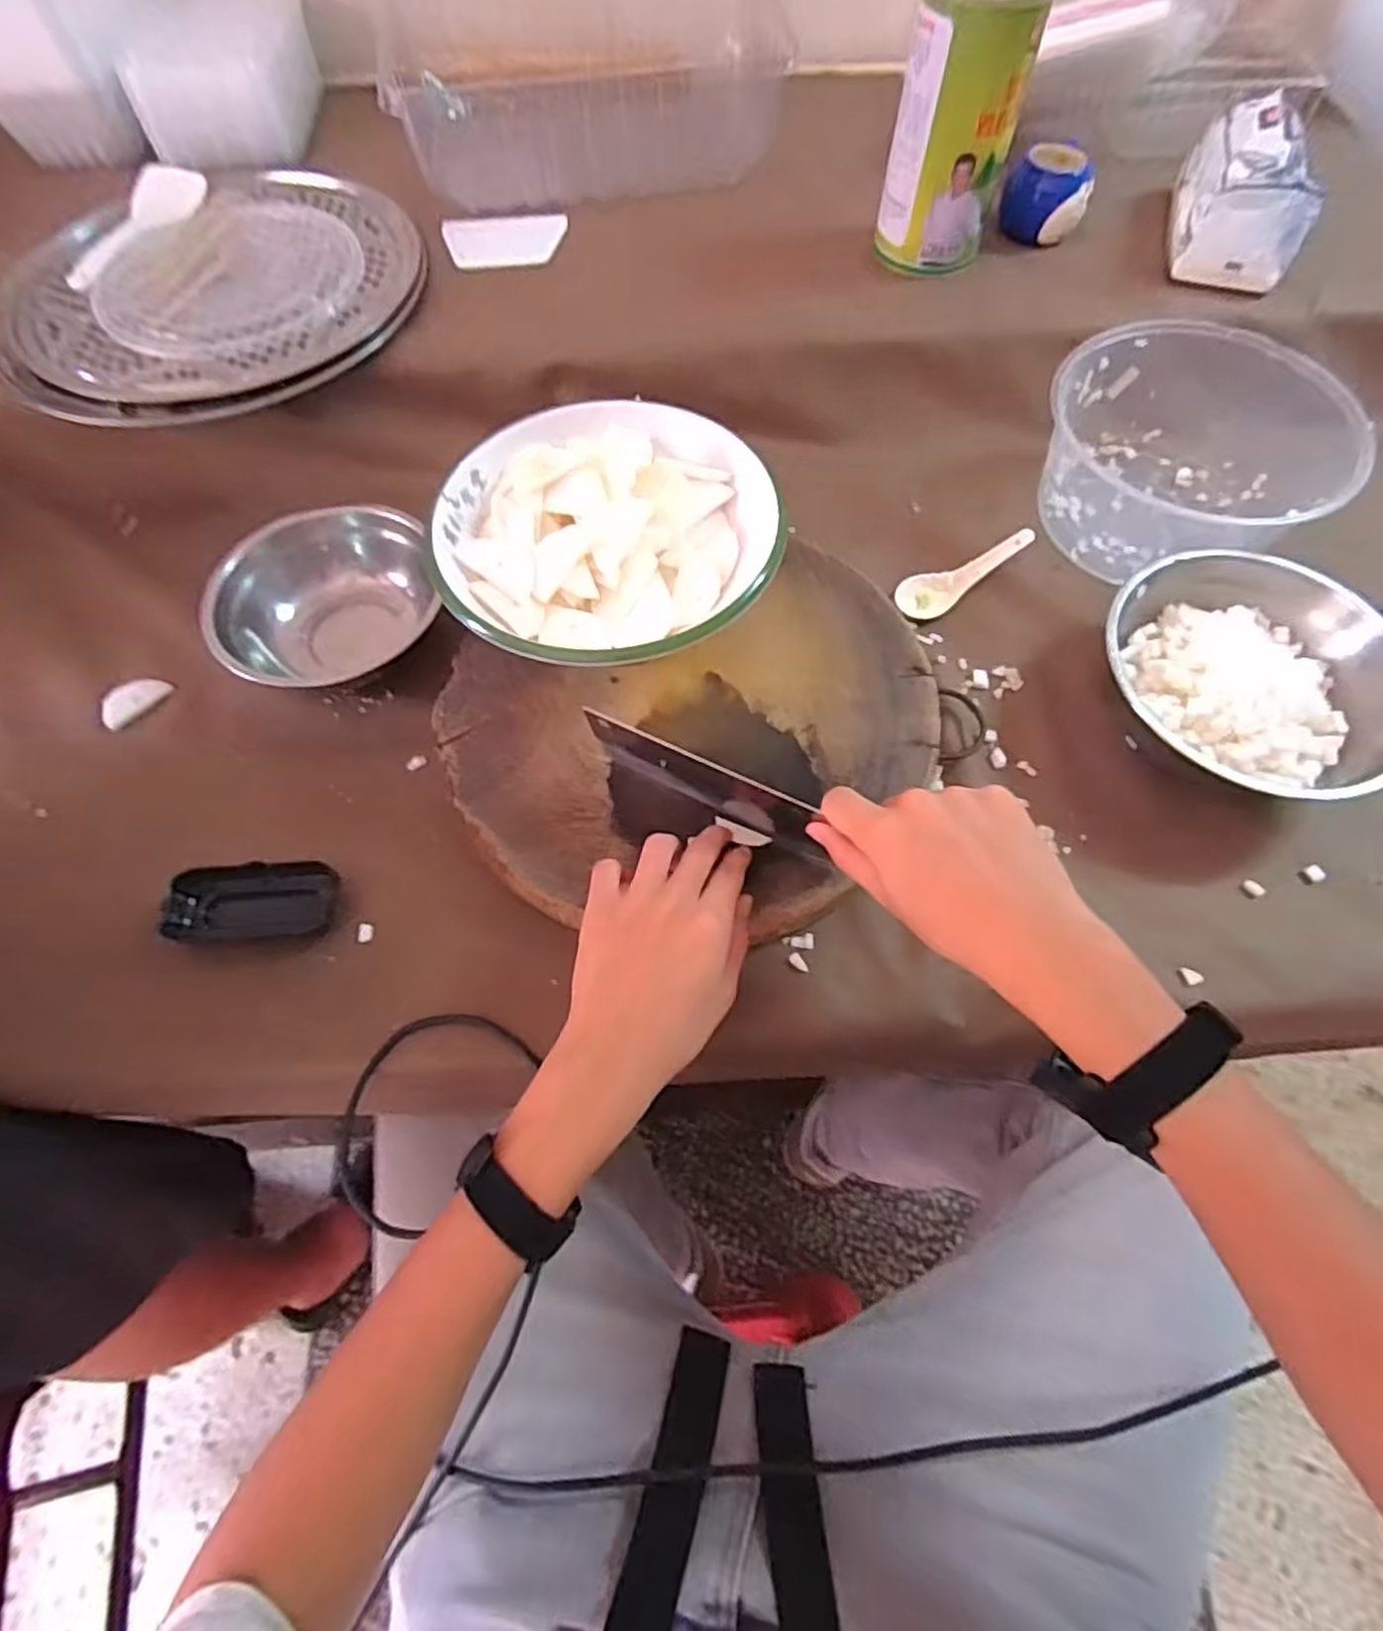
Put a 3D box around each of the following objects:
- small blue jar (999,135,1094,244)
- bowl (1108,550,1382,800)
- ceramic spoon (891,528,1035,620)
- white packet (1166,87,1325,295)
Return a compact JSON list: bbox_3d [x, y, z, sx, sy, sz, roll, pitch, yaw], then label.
[{"bbox_3d":[0.328,-0.573,0.682,0.076,0.054,0.058,18,66,9],"label":"small blue jar"},{"bbox_3d":[0.400,-0.101,0.536,0.203,0.077,0.175,13,65,7],"label":"bowl"},{"bbox_3d":[0.228,-0.202,0.617,0.122,0.021,0.040,-28,66,7],"label":"ceramic spoon"},{"bbox_3d":[0.506,-0.571,0.668,0.103,0.082,0.162,16,66,8],"label":"white packet"}]

